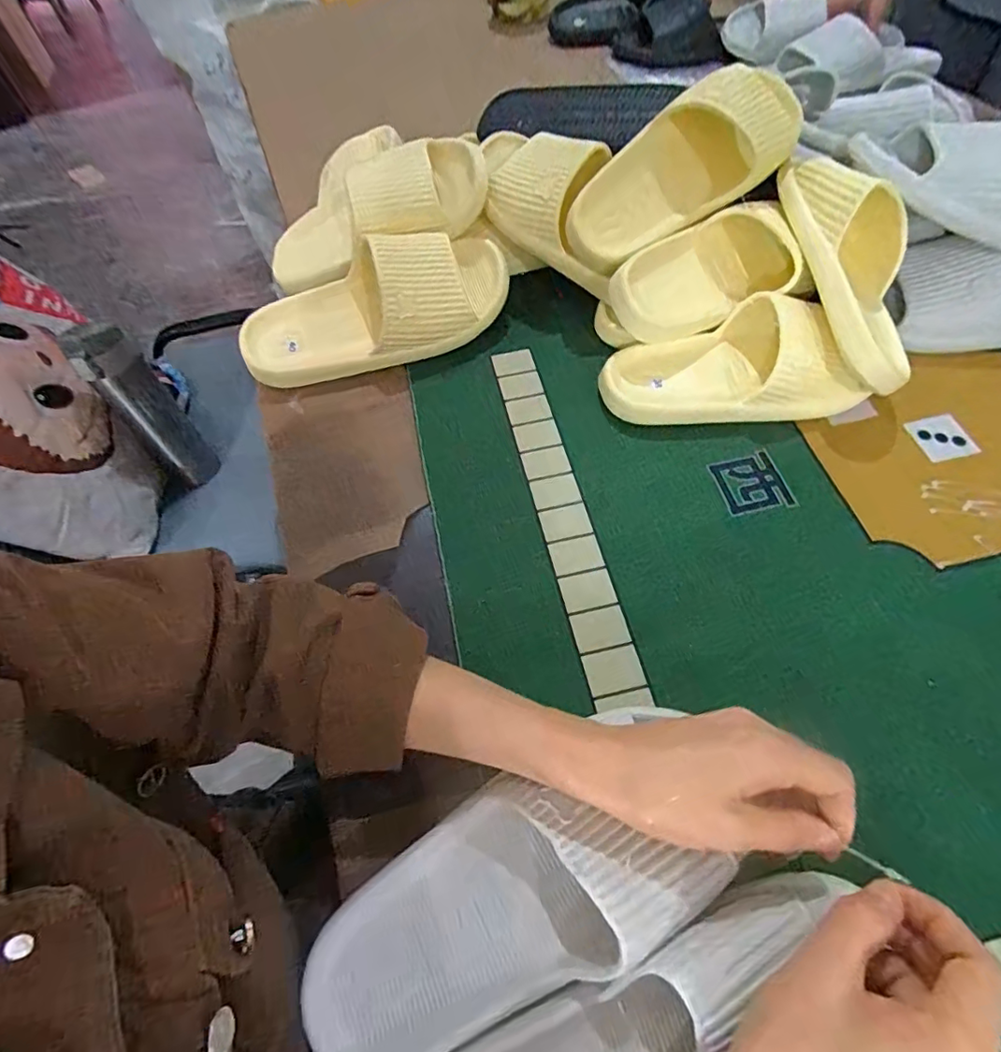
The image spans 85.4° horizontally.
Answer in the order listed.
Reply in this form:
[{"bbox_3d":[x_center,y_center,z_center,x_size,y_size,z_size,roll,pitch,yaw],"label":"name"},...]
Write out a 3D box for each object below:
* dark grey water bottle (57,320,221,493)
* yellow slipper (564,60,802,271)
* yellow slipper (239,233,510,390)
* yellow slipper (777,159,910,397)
[{"bbox_3d":[-0.447,-0.143,0.691,0.075,0.236,0.064,-39,64,-18],"label":"dark grey water bottle"},{"bbox_3d":[0.161,-0.324,0.507,0.233,0.065,0.093,-35,102,0],"label":"yellow slipper"},{"bbox_3d":[-0.119,-0.209,0.518,0.256,0.080,0.089,-15,61,-4],"label":"yellow slipper"},{"bbox_3d":[0.304,-0.221,0.457,0.079,0.066,0.214,-16,88,-5],"label":"yellow slipper"}]

